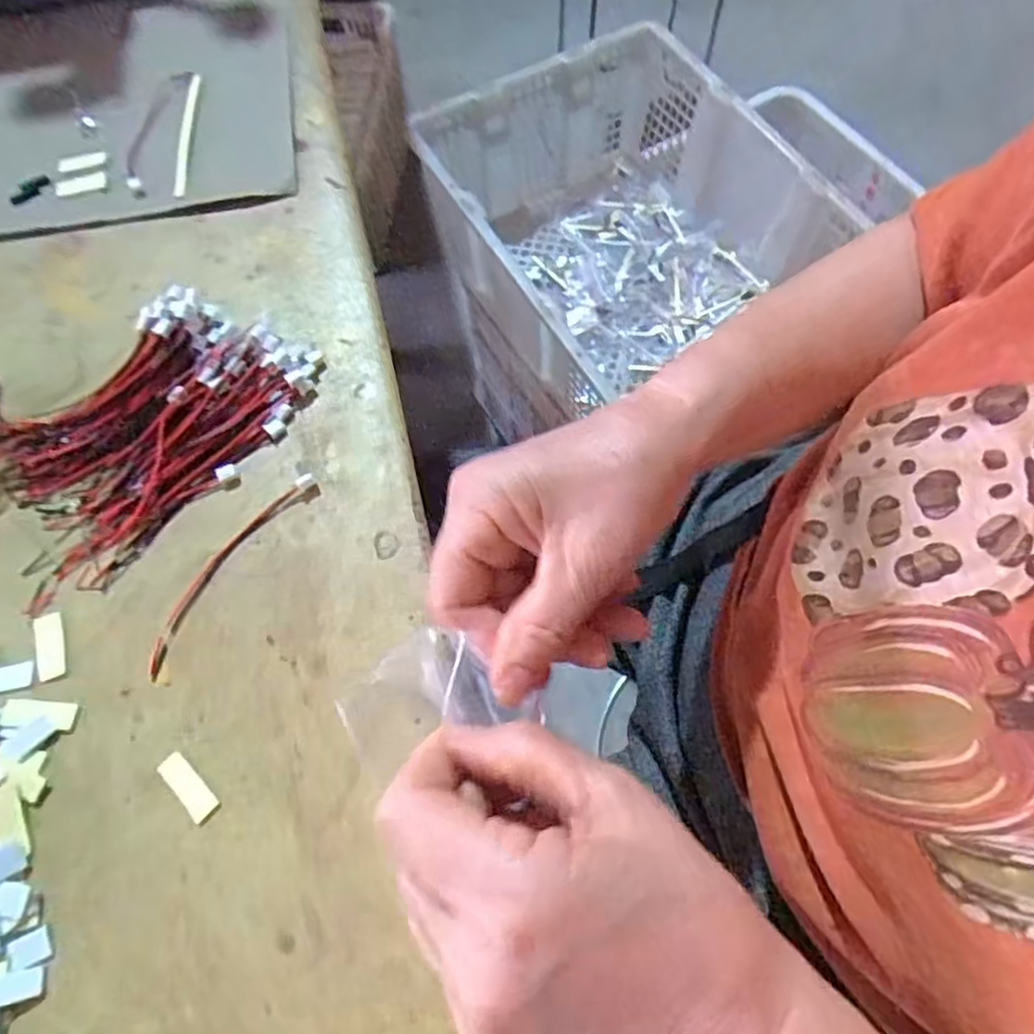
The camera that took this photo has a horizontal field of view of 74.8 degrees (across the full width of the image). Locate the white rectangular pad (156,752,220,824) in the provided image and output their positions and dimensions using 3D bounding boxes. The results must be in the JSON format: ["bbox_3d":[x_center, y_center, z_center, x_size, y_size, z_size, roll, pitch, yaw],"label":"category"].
[{"bbox_3d":[-0.127,0.103,0.260,0.028,0.004,0.010,41,73,17],"label":"white rectangular pad"}]

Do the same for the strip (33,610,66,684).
[{"bbox_3d":[-0.196,0.053,0.282,0.011,0.004,0.028,-19,67,-8],"label":"strip"}]

